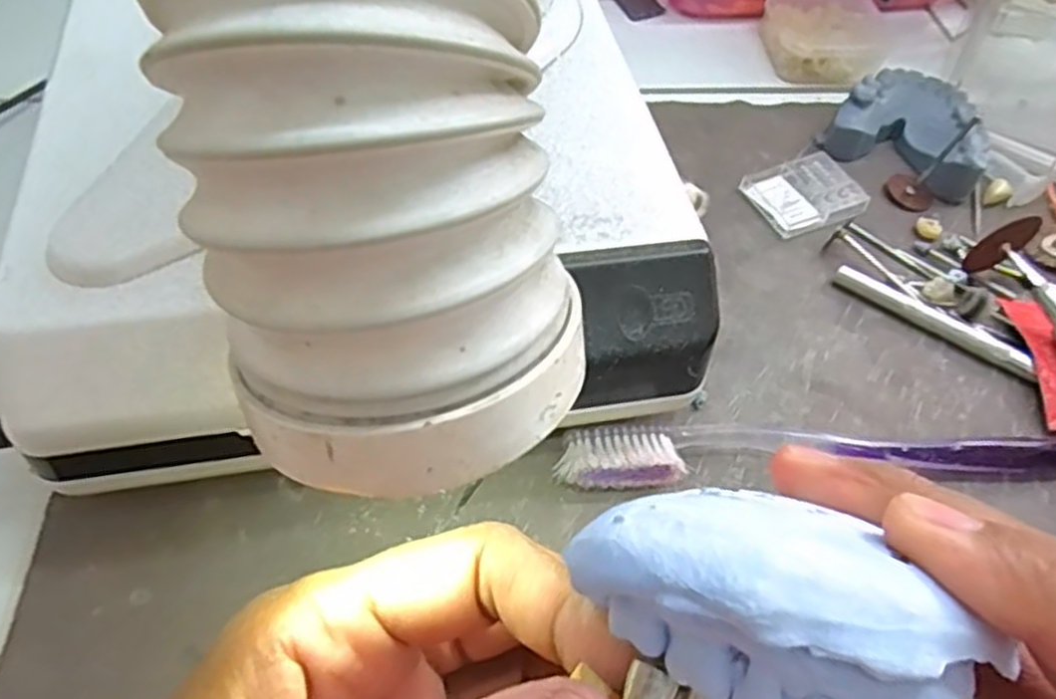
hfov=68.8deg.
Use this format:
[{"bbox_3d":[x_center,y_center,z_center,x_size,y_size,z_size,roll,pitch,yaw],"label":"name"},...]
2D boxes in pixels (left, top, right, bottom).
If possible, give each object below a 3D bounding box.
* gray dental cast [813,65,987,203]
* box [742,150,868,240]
[{"bbox_3d":[0.173,-0.101,0.347,0.064,0.022,0.057,25,56,13],"label":"gray dental cast"},{"bbox_3d":[0.119,-0.067,0.330,0.046,0.008,0.036,-15,57,-15],"label":"box"}]

